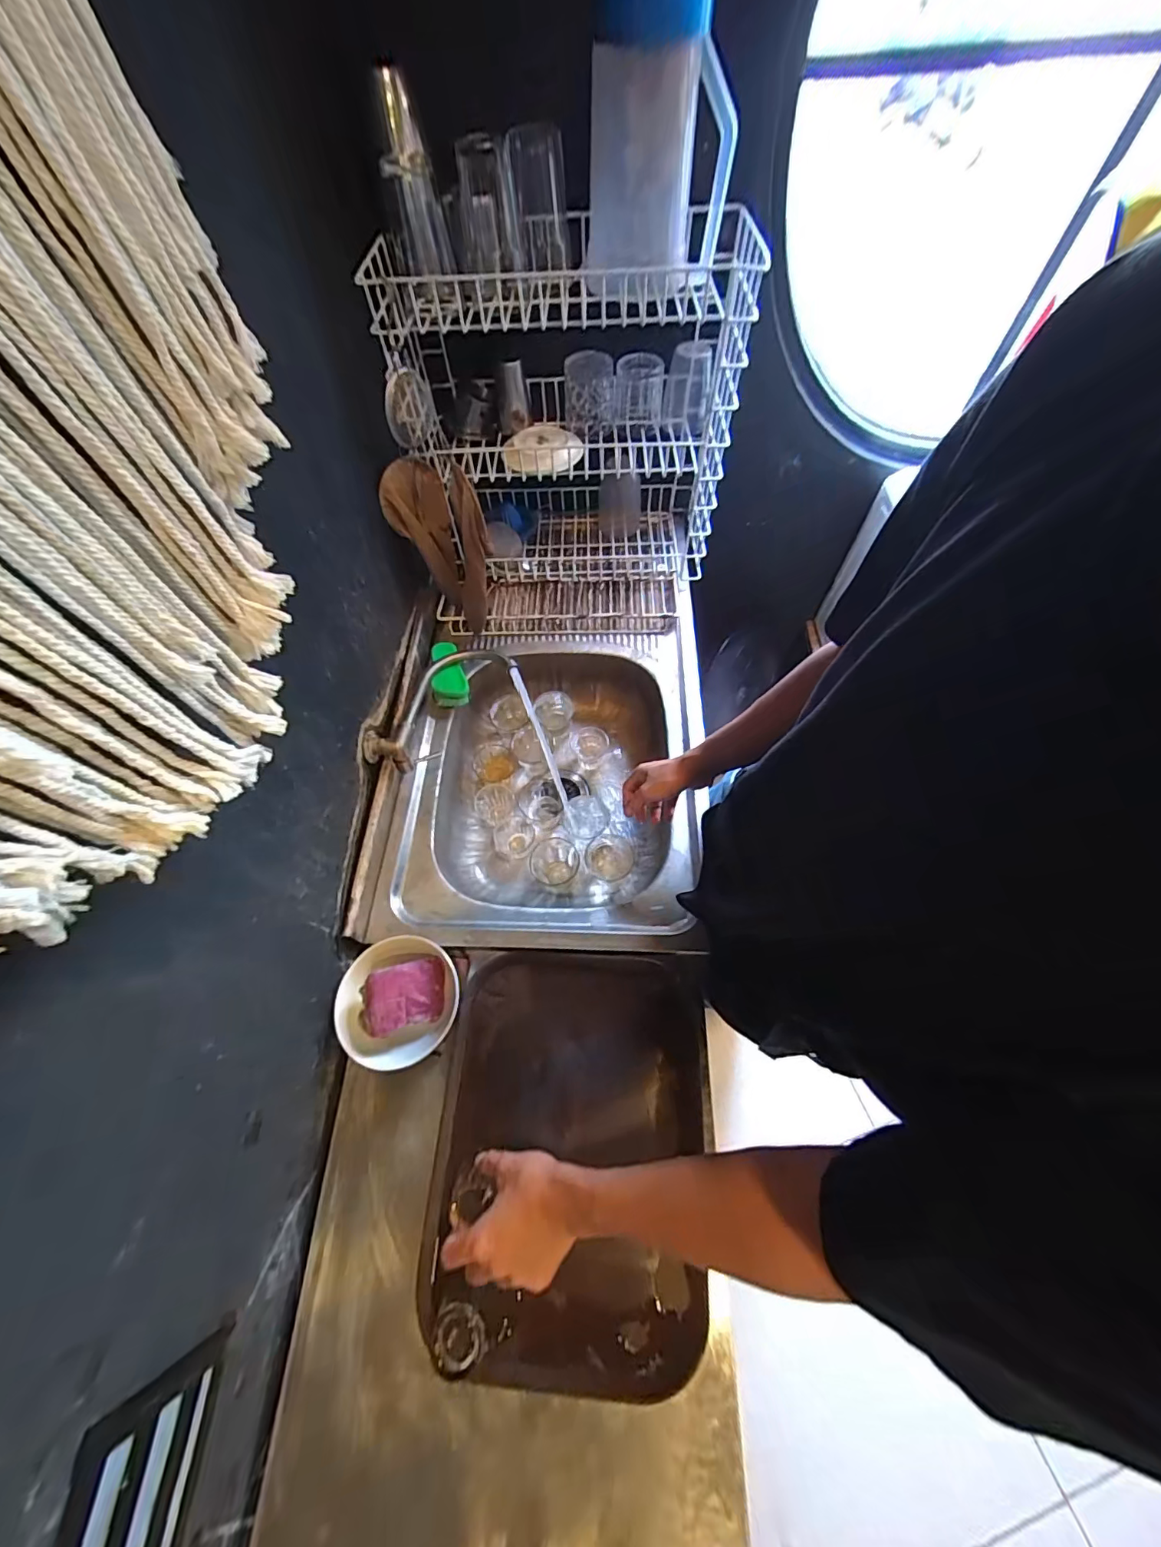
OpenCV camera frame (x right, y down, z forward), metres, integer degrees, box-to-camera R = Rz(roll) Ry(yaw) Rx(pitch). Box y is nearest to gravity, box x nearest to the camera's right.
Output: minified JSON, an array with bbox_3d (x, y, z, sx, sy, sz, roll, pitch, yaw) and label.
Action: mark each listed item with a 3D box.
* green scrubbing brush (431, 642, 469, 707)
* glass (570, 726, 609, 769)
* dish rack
[{"bbox_3d":[-0.229,-0.175,0.858,0.056,0.028,0.114,-12,81,-4],"label":"green scrubbing brush"},{"bbox_3d":[0.018,-0.043,0.936,0.069,0.077,0.064,-4,63,0],"label":"glass"},{"bbox_3d":[-0.013,-0.527,0.816,0.478,0.462,0.354,-1,63,2],"label":"dish rack"}]

